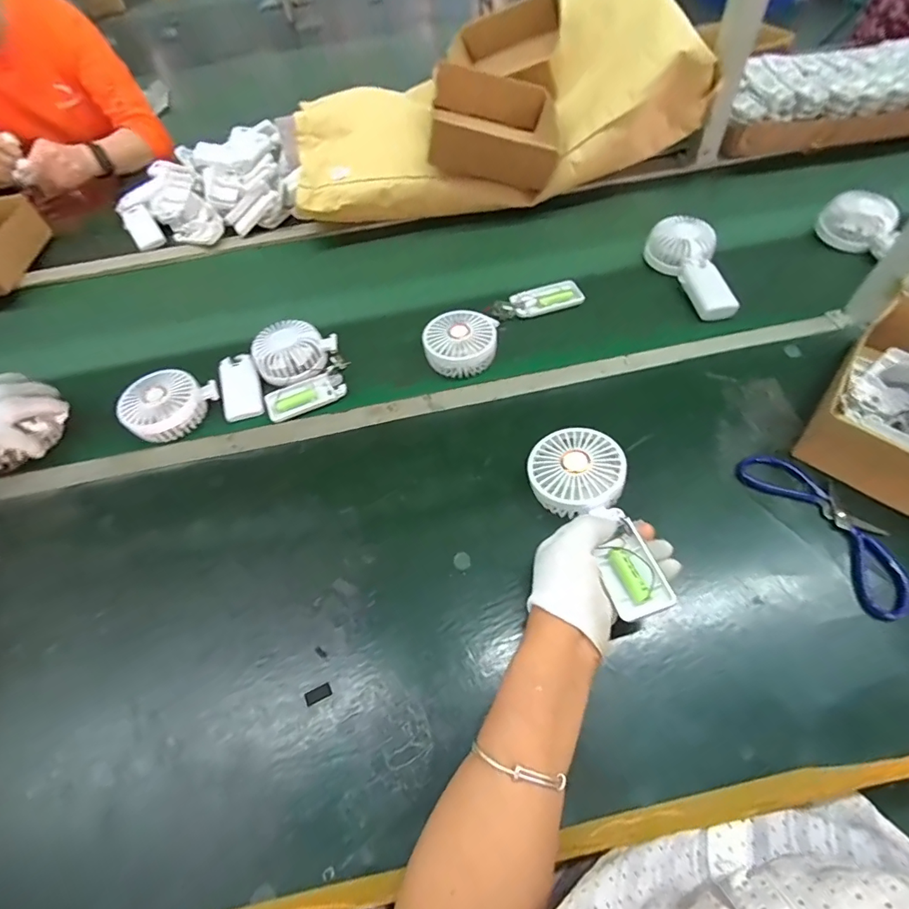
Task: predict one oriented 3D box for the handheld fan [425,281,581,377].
[{"bbox_3d":[0.063,-0.181,0.604,0.240,0.039,0.087,-38,61,-19],"label":"handheld fan"}]

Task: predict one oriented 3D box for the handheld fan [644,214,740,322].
[{"bbox_3d":[0.323,-0.254,0.621,0.079,0.054,0.165,-4,56,3],"label":"handheld fan"}]

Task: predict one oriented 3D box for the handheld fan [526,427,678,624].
[{"bbox_3d":[0.132,0.054,0.416,0.082,0.031,0.181,-19,60,-8],"label":"handheld fan"}]

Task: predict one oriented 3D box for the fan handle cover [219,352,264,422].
[{"bbox_3d":[-0.269,-0.086,0.581,0.046,0.010,0.089,-10,75,-20],"label":"fan handle cover"}]

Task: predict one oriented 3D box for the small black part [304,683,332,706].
[{"bbox_3d":[-0.116,0.203,0.389,0.021,0.004,0.011,-24,57,-11],"label":"small black part"}]

